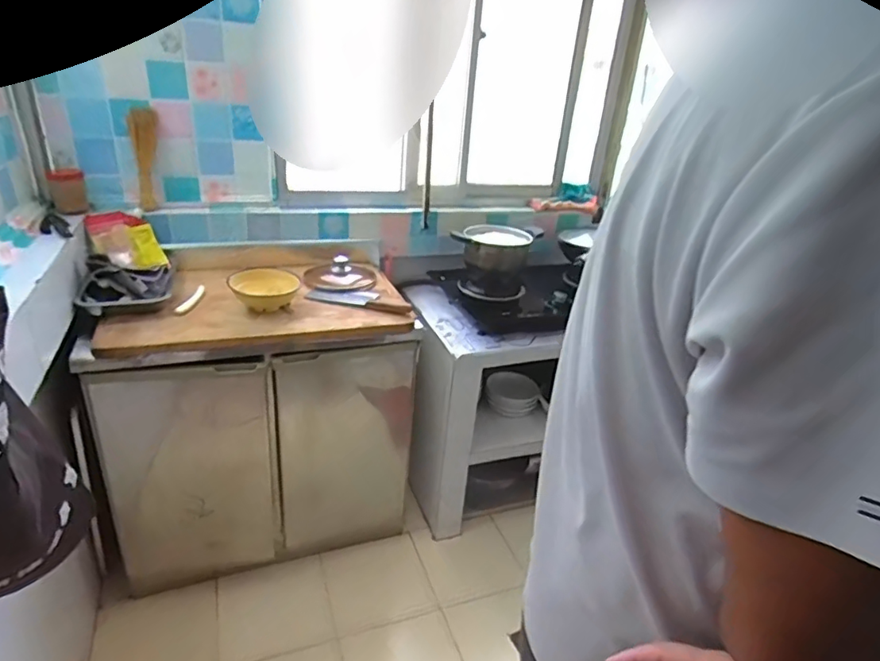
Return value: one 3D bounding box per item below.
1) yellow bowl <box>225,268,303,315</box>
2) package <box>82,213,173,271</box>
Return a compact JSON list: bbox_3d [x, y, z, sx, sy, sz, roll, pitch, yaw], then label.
[{"bbox_3d":[-0.454,-0.106,1.409,0.168,0.079,0.156,5,26,-2],"label":"yellow bowl"},{"bbox_3d":[-0.839,-0.240,1.450,0.155,0.049,0.200,-17,69,-39],"label":"package"}]

